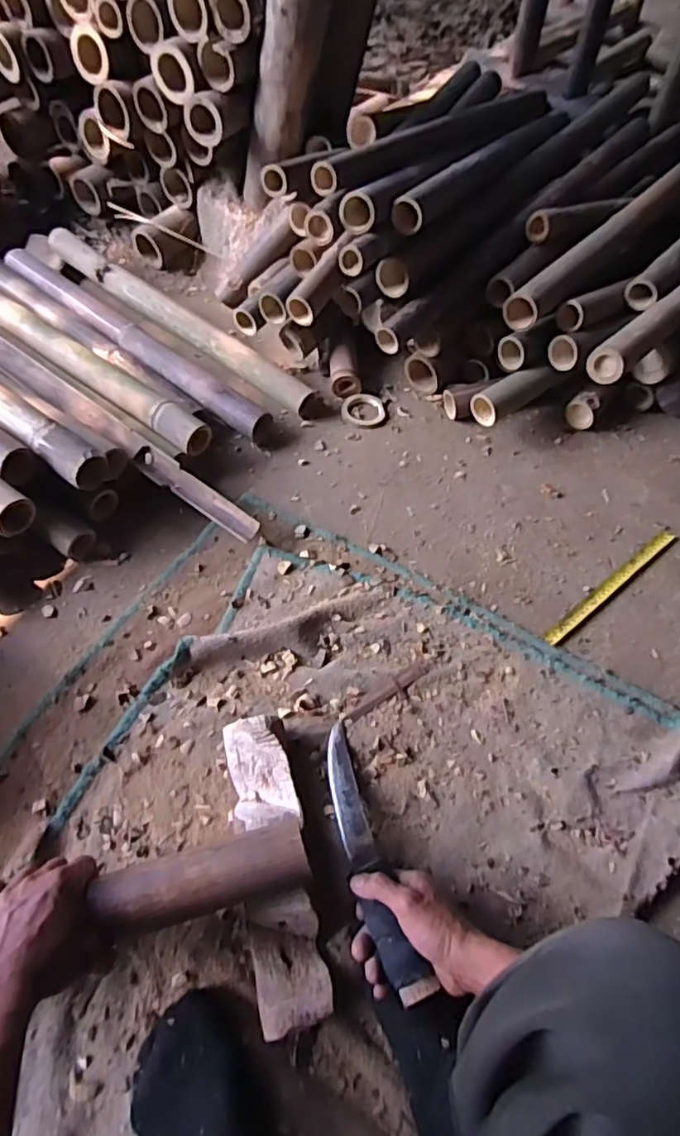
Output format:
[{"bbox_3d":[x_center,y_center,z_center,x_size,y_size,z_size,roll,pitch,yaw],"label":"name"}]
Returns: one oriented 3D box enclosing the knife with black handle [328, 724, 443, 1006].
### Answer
[{"bbox_3d":[0.026,0.298,0.648,0.039,0.027,0.285,-13,43,-9],"label":"knife with black handle"}]

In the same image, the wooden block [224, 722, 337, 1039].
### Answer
[{"bbox_3d":[-0.071,0.314,0.653,0.072,0.052,0.297,-10,59,-9],"label":"wooden block"}]

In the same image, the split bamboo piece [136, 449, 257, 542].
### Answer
[{"bbox_3d":[-0.205,-0.105,0.889,0.210,0.031,0.037,32,63,17],"label":"split bamboo piece"}]

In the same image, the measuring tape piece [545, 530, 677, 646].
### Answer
[{"bbox_3d":[0.404,0.024,0.894,0.295,0.004,0.024,-34,52,-21],"label":"measuring tape piece"}]

